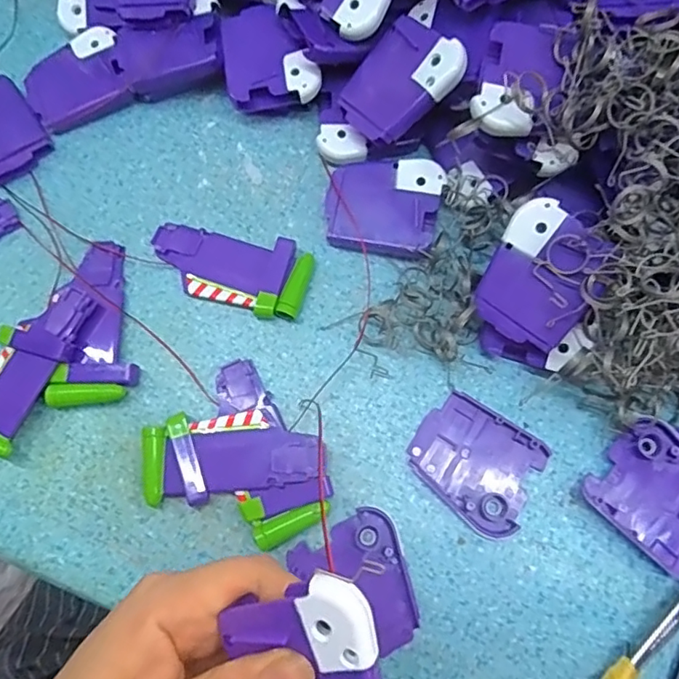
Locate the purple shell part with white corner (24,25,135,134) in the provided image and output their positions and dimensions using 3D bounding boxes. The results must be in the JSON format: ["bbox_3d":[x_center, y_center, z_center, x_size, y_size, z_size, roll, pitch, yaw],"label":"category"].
[{"bbox_3d":[-0.159,-0.157,0.339,0.059,0.015,0.052,-22,76,-4],"label":"purple shell part with white corner"}]

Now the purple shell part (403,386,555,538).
[{"bbox_3d":[0.067,0.061,0.277,0.061,0.005,0.052,31,79,9],"label":"purple shell part"}]

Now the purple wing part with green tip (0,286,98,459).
[{"bbox_3d":[-0.161,0.013,0.290,0.039,0.017,0.088,25,78,8],"label":"purple wing part with green tip"}]

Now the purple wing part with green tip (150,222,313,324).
[{"bbox_3d":[-0.061,-0.038,0.305,0.088,0.010,0.043,10,76,5],"label":"purple wing part with green tip"}]

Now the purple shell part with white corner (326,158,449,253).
[{"bbox_3d":[0.024,-0.072,0.307,0.061,0.019,0.048,3,76,3],"label":"purple shell part with white corner"}]

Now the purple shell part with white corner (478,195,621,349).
[{"bbox_3d":[0.095,-0.030,0.263,0.047,0.007,0.062,28,104,18],"label":"purple shell part with white corner"}]

